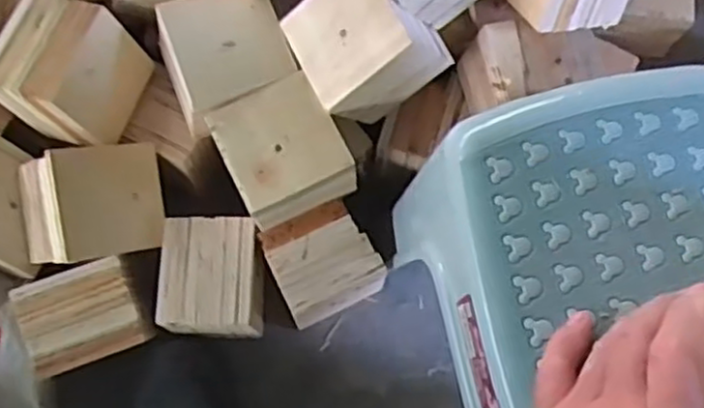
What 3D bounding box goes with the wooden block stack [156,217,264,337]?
[{"bbox_3d":[-0.119,0.069,0.656,0.091,0.067,0.102,1,73,0],"label":"wooden block stack"}]

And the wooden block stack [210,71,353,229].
[{"bbox_3d":[-0.053,-0.037,0.623,0.100,0.079,0.106,-27,75,-9],"label":"wooden block stack"}]

